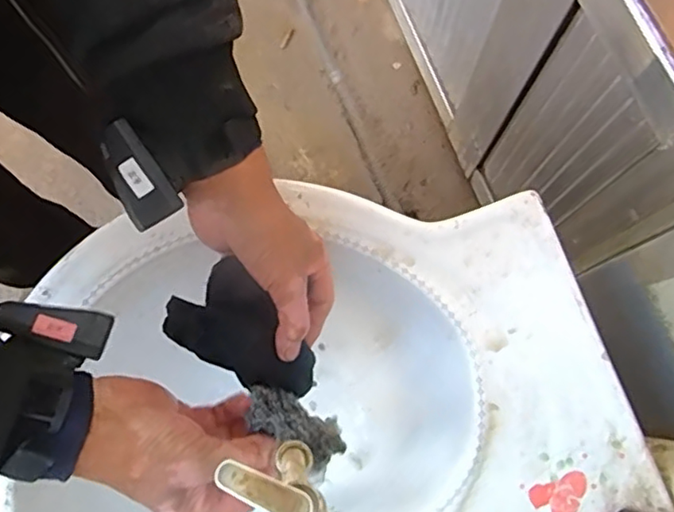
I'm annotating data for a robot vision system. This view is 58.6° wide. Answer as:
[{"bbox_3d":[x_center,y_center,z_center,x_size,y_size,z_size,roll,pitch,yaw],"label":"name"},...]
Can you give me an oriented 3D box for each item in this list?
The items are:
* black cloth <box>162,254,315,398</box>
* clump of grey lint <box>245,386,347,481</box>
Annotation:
[{"bbox_3d":[-0.075,0.068,0.478,0.121,0.033,0.071,45,72,6],"label":"black cloth"},{"bbox_3d":[-0.032,0.122,0.428,0.074,0.027,0.038,36,80,3],"label":"clump of grey lint"}]

